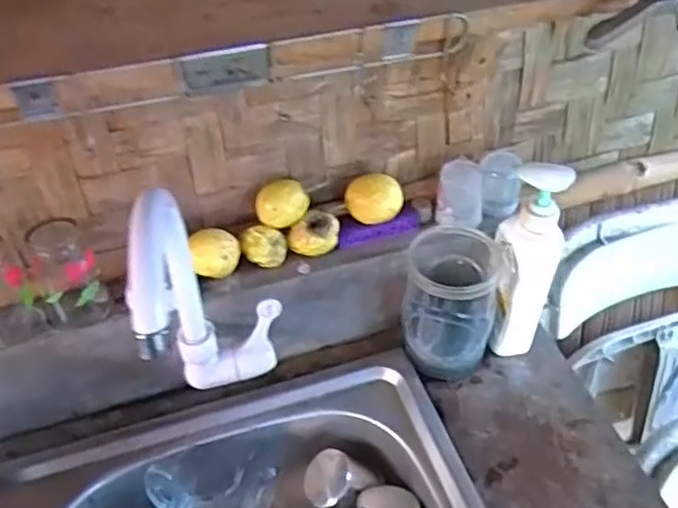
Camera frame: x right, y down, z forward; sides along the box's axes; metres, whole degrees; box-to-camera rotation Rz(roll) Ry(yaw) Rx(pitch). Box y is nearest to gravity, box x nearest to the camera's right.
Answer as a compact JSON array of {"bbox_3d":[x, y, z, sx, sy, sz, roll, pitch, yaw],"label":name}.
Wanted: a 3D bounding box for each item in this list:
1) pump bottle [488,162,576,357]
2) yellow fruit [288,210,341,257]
[{"bbox_3d":[0.196,0.012,0.710,0.064,0.235,0.049,13,46,15],"label":"pump bottle"},{"bbox_3d":[-0.025,-0.018,0.737,0.049,0.040,0.040,-35,53,-29],"label":"yellow fruit"}]

